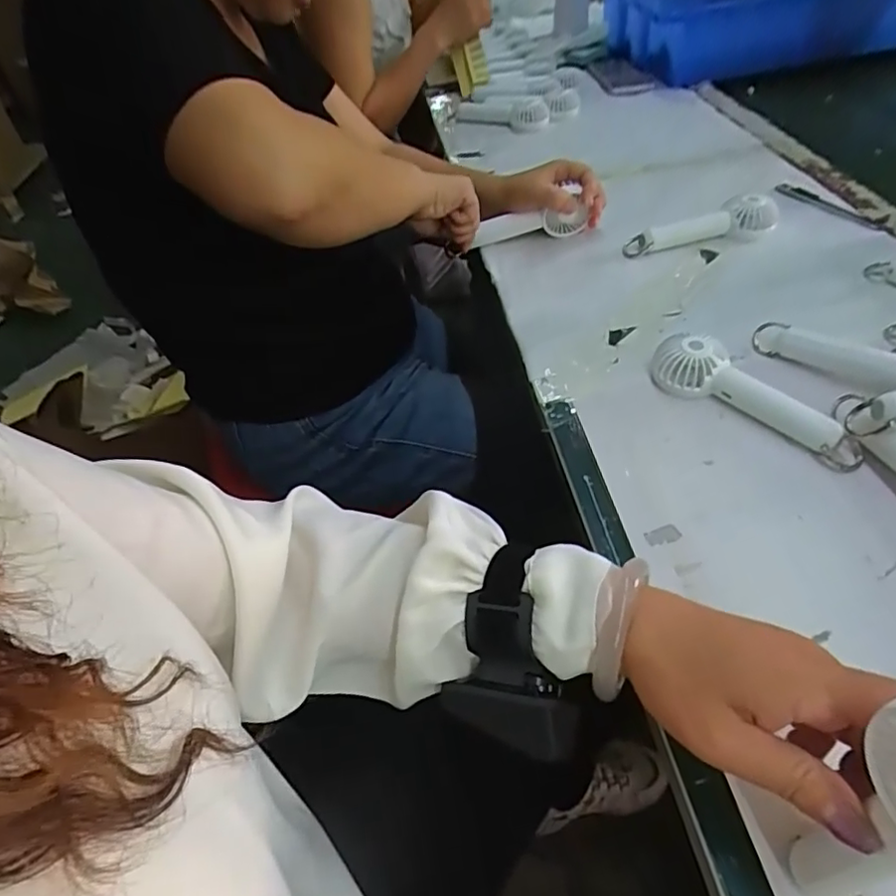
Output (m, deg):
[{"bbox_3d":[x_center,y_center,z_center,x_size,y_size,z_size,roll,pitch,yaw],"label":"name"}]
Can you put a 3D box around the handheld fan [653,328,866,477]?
[{"bbox_3d":[0.237,-0.043,0.454,0.162,0.032,0.054,33,59,32],"label":"handheld fan"}]

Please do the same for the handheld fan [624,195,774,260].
[{"bbox_3d":[0.272,-0.236,0.630,0.163,0.032,0.037,-12,47,-4],"label":"handheld fan"}]

